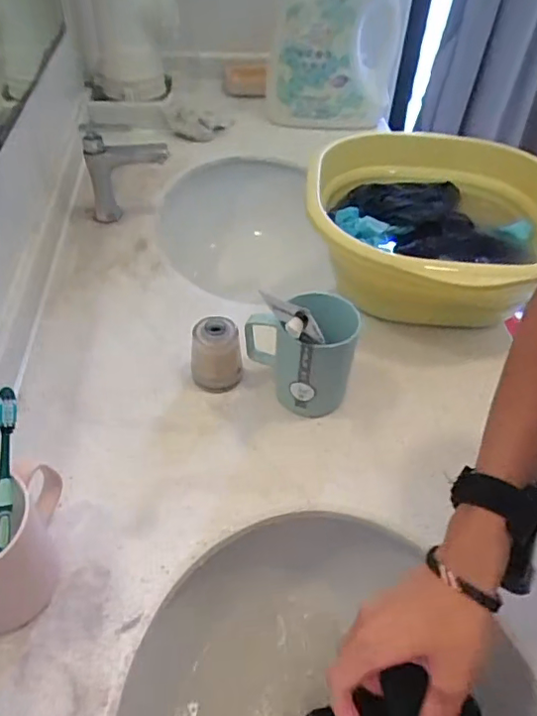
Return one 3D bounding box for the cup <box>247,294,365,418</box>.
[{"bbox_3d":[0.030,-0.006,0.565,0.109,0.117,0.074,12,46,10],"label":"cup"}]

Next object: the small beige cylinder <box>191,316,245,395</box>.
[{"bbox_3d":[-0.054,-0.001,0.597,0.052,0.075,0.045,0,45,-2],"label":"small beige cylinder"}]

